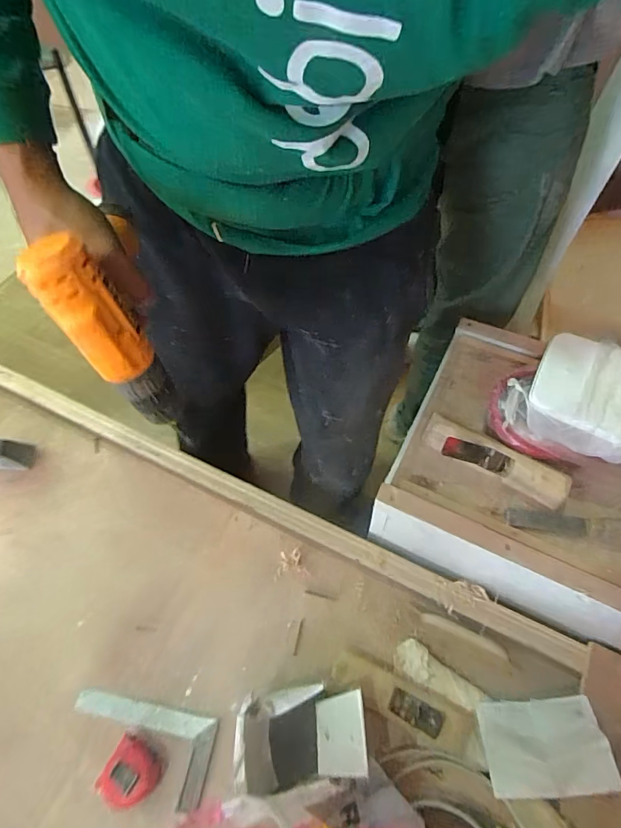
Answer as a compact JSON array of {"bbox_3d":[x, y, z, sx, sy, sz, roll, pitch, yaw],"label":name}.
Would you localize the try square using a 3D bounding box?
[{"bbox_3d":[-0.232,0.443,0.602,0.202,0.006,0.096,8,59,8],"label":"try square"}]

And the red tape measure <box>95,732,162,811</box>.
[{"bbox_3d":[-0.224,0.452,0.566,0.068,0.034,0.066,17,60,14],"label":"red tape measure"}]

